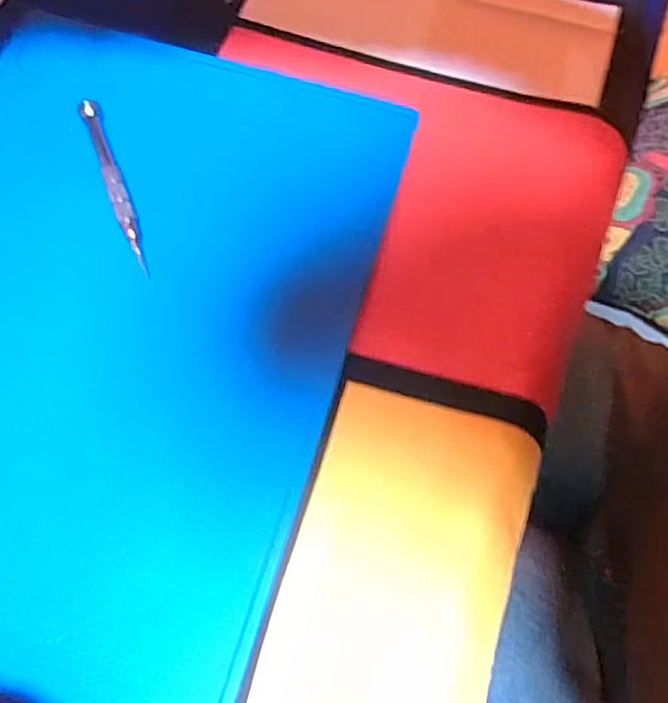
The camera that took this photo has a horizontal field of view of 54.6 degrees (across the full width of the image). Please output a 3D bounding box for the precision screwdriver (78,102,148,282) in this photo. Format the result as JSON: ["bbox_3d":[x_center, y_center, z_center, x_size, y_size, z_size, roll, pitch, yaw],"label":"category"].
[{"bbox_3d":[-0.109,-0.083,0.323,0.009,0.008,0.100,-21,73,-8],"label":"precision screwdriver"}]

